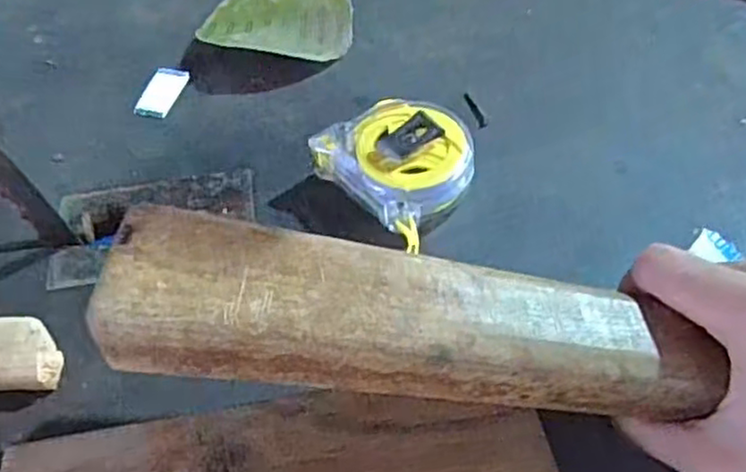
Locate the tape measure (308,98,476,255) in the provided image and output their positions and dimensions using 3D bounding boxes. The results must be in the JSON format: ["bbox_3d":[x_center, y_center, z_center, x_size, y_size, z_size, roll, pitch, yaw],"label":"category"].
[{"bbox_3d":[0.015,-0.037,0.353,0.063,0.033,0.076,-38,60,-21],"label":"tape measure"}]

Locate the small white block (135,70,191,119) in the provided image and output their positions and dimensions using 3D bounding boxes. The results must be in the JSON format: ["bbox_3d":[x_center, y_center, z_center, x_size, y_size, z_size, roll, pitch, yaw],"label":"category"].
[{"bbox_3d":[-0.129,-0.087,0.425,0.022,0.007,0.040,12,56,13],"label":"small white block"}]

